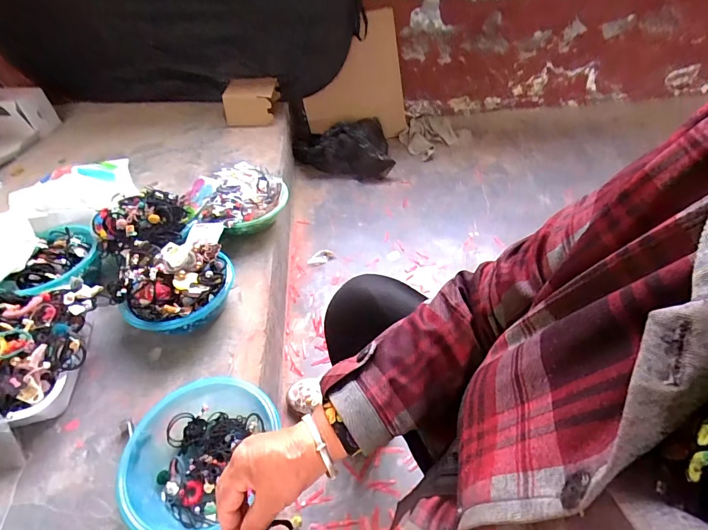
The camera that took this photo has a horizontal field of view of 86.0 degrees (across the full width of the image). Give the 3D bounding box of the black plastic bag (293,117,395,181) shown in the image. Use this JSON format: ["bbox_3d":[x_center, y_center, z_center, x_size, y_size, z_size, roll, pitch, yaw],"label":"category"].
[{"bbox_3d":[-0.050,-0.487,1.610,0.398,0.167,0.264,-9,45,-6],"label":"black plastic bag"}]

